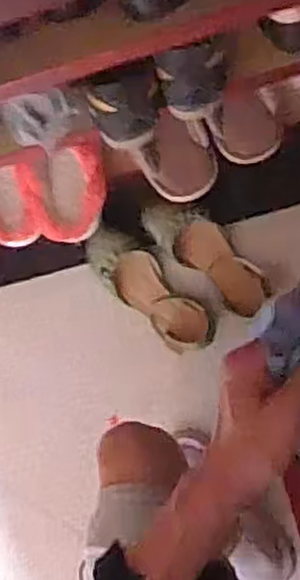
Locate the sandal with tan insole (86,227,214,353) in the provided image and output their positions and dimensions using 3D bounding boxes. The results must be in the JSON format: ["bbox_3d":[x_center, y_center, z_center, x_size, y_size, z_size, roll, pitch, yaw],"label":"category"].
[{"bbox_3d":[0.000,0.003,1.130,0.081,0.048,0.230,-45,85,8],"label":"sandal with tan insole"}]

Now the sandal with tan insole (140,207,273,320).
[{"bbox_3d":[0.087,-0.060,1.132,0.221,0.052,0.083,42,97,6],"label":"sandal with tan insole"}]

